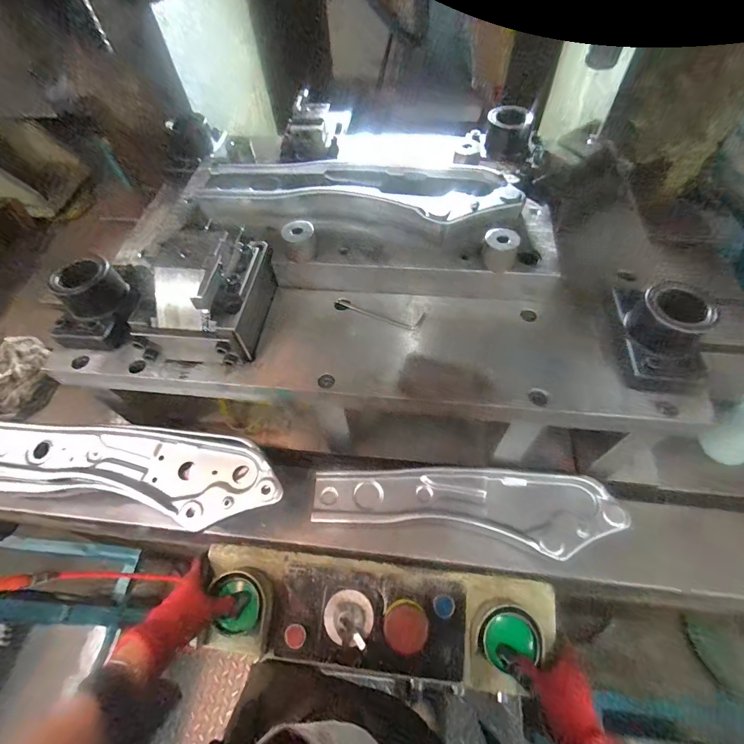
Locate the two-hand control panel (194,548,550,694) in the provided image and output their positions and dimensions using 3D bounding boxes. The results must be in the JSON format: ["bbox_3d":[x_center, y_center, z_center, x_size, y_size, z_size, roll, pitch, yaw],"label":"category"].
[{"bbox_3d":[0.000,0.342,0.557,0.486,0.068,0.138,3,57,5],"label":"two-hand control panel"}]

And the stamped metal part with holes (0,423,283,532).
[{"bbox_3d":[-0.342,0.137,0.554,0.440,0.044,0.123,5,57,7],"label":"stamped metal part with holes"}]

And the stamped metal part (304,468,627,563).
[{"bbox_3d":[0.128,0.194,0.574,0.424,0.027,0.106,2,57,5],"label":"stamped metal part"}]

